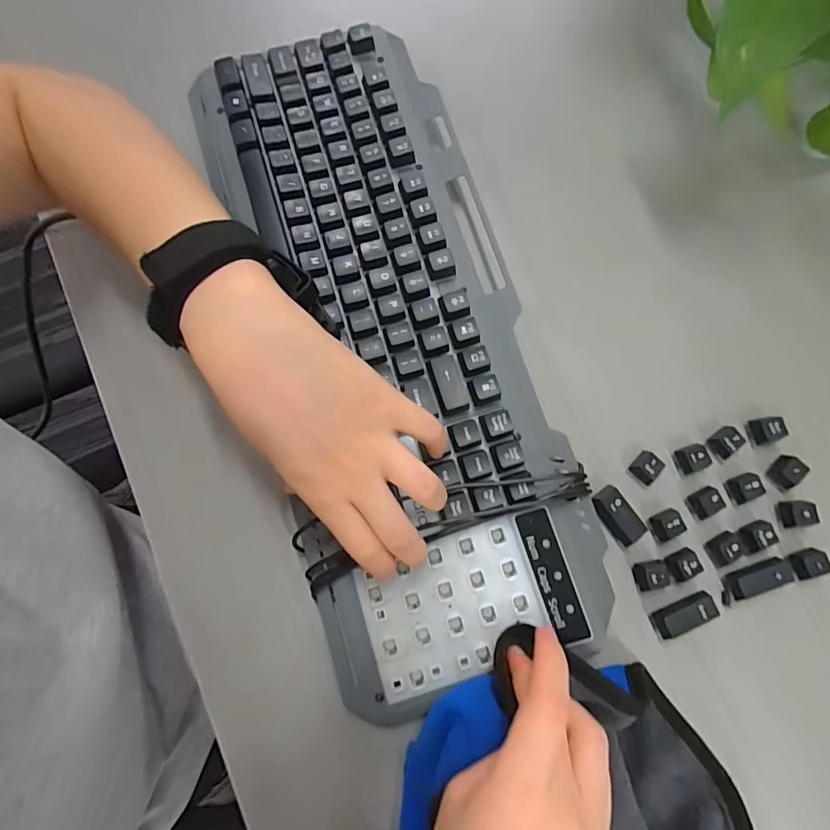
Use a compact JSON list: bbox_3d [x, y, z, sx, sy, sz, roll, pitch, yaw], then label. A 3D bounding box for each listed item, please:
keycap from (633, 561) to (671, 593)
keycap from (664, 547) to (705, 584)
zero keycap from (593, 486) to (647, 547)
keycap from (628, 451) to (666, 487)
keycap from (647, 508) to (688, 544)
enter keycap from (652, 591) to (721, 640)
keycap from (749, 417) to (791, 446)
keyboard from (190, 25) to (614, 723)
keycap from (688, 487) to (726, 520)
[{"bbox_3d":[0.142,0.096,0.273,0.018,0.009,0.017,-12,79,-4],"label":"keycap"},{"bbox_3d":[0.161,0.089,0.275,0.017,0.010,0.017,-30,81,-7],"label":"keycap"},{"bbox_3d":[0.123,0.061,0.280,0.017,0.011,0.035,-35,81,-8],"label":"zero keycap"},{"bbox_3d":[0.144,0.033,0.287,0.016,0.011,0.017,38,80,6],"label":"keycap"},{"bbox_3d":[0.155,0.068,0.280,0.017,0.011,0.018,-29,80,-7],"label":"keycap"},{"bbox_3d":[0.158,0.116,0.268,0.036,0.010,0.019,-22,80,-6],"label":"enter keycap"},{"bbox_3d":[0.224,0.010,0.292,0.015,0.011,0.017,-8,79,-3],"label":"keycap"},{"bbox_3d":[-0.017,-0.055,0.286,0.162,0.024,0.416,-16,80,-5],"label":"keyboard"},{"bbox_3d":[0.180,0.055,0.284,0.016,0.010,0.019,-31,81,-7],"label":"keycap"}]

